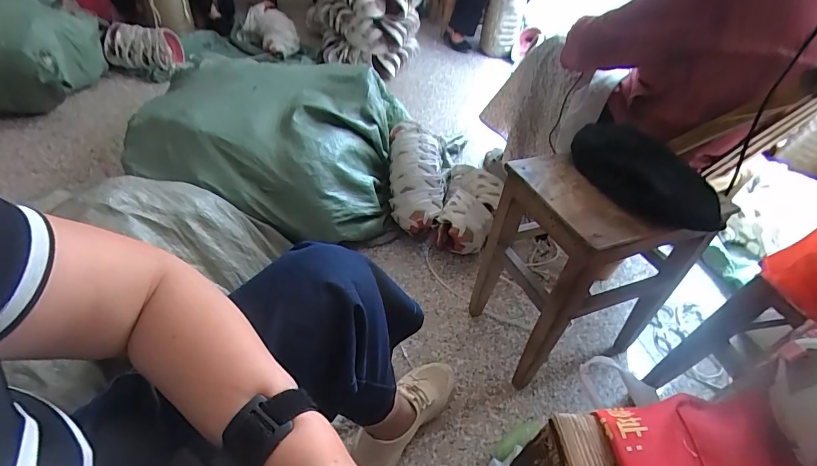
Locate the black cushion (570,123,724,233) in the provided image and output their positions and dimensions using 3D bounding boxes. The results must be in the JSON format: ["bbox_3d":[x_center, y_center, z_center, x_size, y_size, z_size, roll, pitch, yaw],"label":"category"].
[{"bbox_3d":[0.369,-0.102,0.662,0.083,0.091,0.267,-24,51,-29],"label":"black cushion"}]

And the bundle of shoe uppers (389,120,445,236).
[{"bbox_3d":[0.025,-0.180,1.231,0.159,0.119,0.395,2,56,-6],"label":"bundle of shoe uppers"}]

